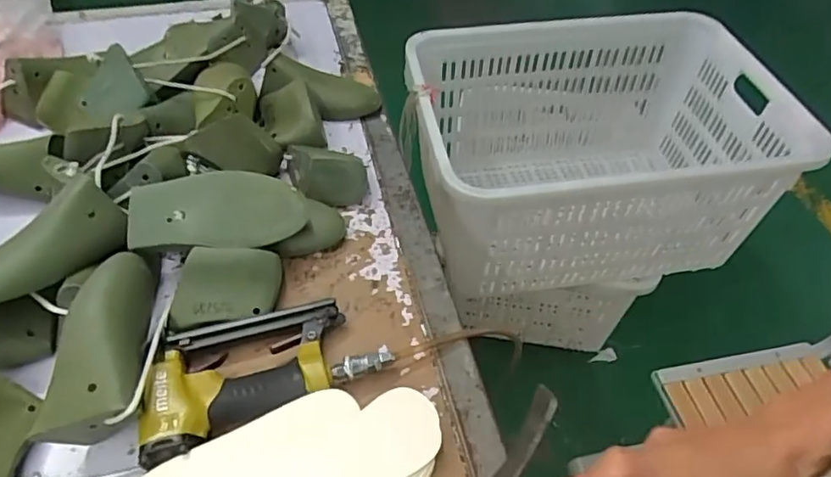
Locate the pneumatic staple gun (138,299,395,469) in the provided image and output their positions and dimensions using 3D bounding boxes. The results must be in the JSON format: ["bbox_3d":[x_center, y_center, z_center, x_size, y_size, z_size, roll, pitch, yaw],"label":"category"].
[{"bbox_3d":[-0.156,0.118,0.563,0.228,0.042,0.127,-22,56,-21],"label":"pneumatic staple gun"}]

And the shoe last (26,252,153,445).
[{"bbox_3d":[-0.287,0.091,0.524,0.081,0.066,0.168,-6,50,-8],"label":"shoe last"}]

